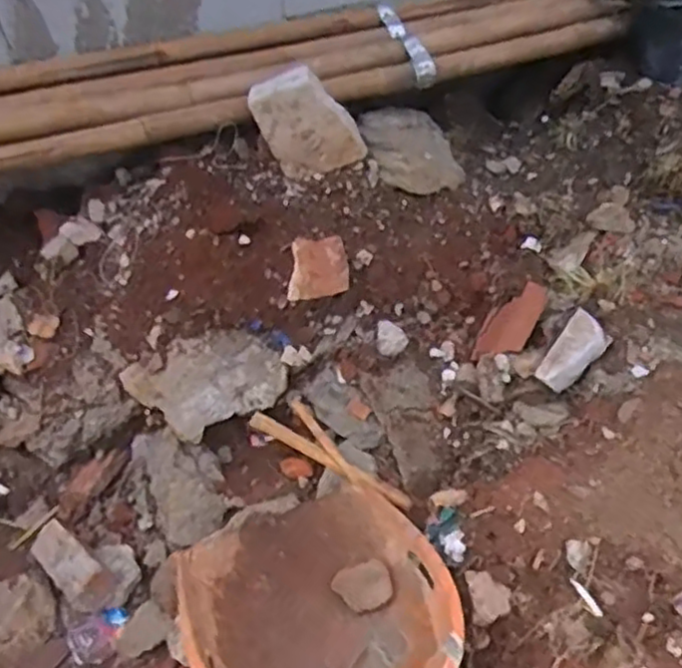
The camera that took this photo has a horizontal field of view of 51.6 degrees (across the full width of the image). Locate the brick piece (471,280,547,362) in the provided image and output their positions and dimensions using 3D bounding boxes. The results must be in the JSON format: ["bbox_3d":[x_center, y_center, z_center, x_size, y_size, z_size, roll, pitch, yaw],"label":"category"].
[{"bbox_3d":[0.350,-0.019,1.446,0.199,0.055,0.076,-47,53,2],"label":"brick piece"}]

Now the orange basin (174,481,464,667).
[{"bbox_3d":[-0.031,0.496,1.207,0.430,0.145,0.415,-1,49,1],"label":"orange basin"}]

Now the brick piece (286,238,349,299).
[{"bbox_3d":[-0.050,-0.132,1.409,0.125,0.117,0.029,-9,4,-18],"label":"brick piece"}]

